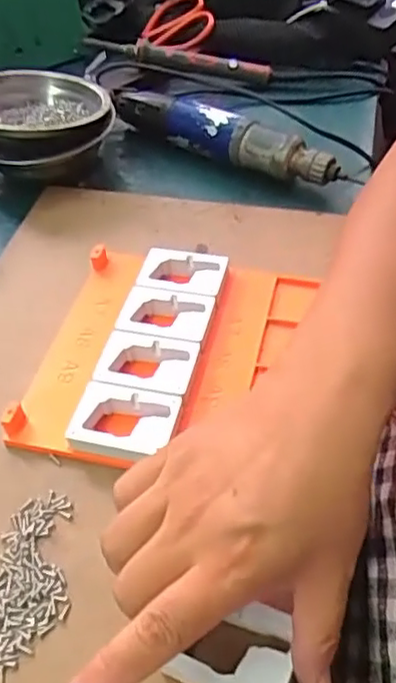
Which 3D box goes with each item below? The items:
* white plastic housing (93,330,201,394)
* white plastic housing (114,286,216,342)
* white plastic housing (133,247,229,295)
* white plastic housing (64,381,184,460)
[{"bbox_3d":[-0.030,0.015,0.376,0.056,0.014,0.040,10,50,12],"label":"white plastic housing"},{"bbox_3d":[-0.021,-0.016,0.407,0.056,0.015,0.043,9,50,11],"label":"white plastic housing"},{"bbox_3d":[-0.012,-0.043,0.435,0.060,0.021,0.040,8,50,10],"label":"white plastic housing"},{"bbox_3d":[-0.041,0.047,0.350,0.056,0.015,0.042,8,50,10],"label":"white plastic housing"}]

